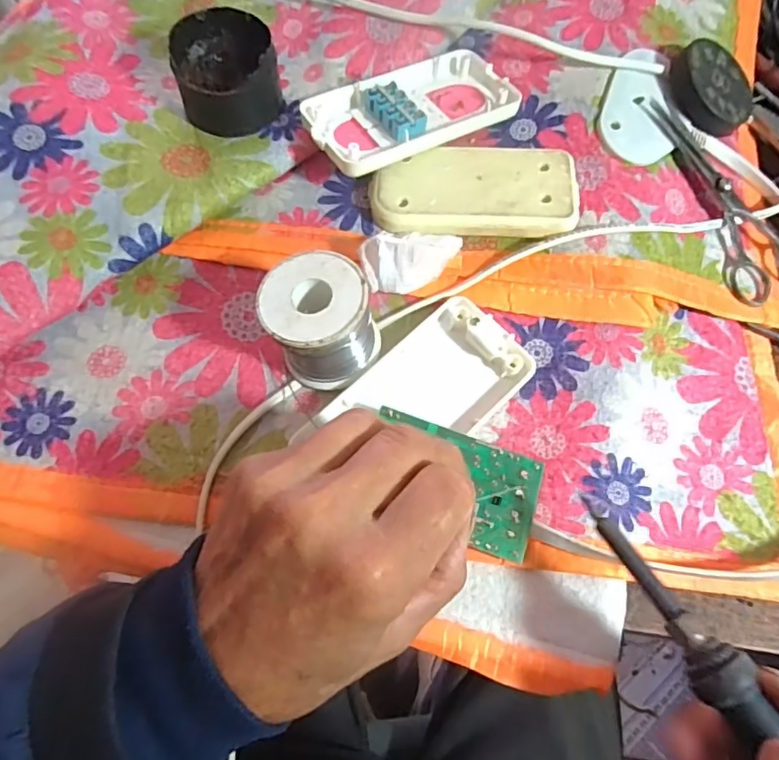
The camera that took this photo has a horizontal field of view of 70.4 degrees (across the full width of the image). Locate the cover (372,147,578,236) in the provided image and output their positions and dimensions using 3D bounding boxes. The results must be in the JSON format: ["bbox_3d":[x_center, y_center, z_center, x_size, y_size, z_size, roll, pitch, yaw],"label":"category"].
[{"bbox_3d":[0.048,-0.108,0.316,0.112,0.015,0.053,0,65,2],"label":"cover"}]

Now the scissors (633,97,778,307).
[{"bbox_3d":[0.195,-0.108,0.330,0.058,0.013,0.147,-33,88,-13],"label":"scissors"}]

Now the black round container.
[{"bbox_3d":[-0.093,-0.177,0.318,0.057,0.035,0.061,-1,65,2],"label":"black round container"}]

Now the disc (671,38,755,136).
[{"bbox_3d":[0.201,-0.181,0.339,0.056,0.012,0.055,46,77,-3],"label":"disc"}]

